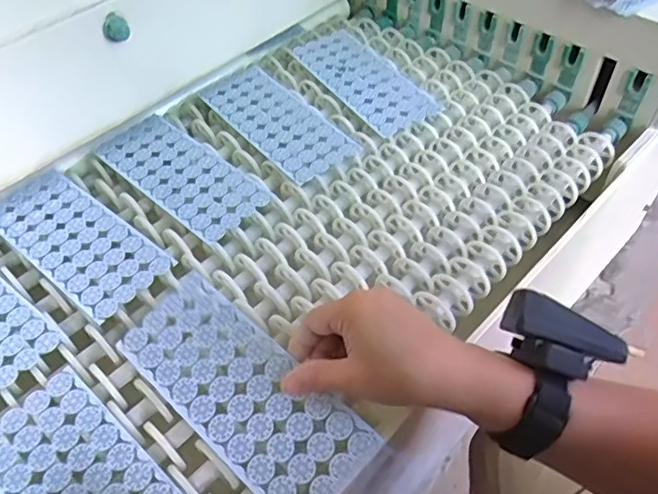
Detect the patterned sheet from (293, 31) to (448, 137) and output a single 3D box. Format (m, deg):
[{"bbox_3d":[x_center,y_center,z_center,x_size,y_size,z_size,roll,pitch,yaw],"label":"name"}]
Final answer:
[{"bbox_3d":[0.038,-0.194,0.647,0.084,0.010,0.194,-27,55,-19],"label":"patterned sheet"}]

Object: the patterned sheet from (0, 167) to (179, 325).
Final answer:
[{"bbox_3d":[-0.225,-0.012,0.504,0.190,0.004,0.079,33,59,25],"label":"patterned sheet"}]

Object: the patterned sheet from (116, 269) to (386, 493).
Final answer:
[{"bbox_3d":[-0.062,0.098,0.398,0.192,0.006,0.079,37,72,24],"label":"patterned sheet"}]

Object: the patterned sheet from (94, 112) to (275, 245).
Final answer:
[{"bbox_3d":[-0.145,-0.076,0.554,0.190,0.006,0.079,36,60,27],"label":"patterned sheet"}]

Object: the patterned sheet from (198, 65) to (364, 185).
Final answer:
[{"bbox_3d":[-0.056,-0.136,0.602,0.084,0.008,0.192,-32,56,-22],"label":"patterned sheet"}]

